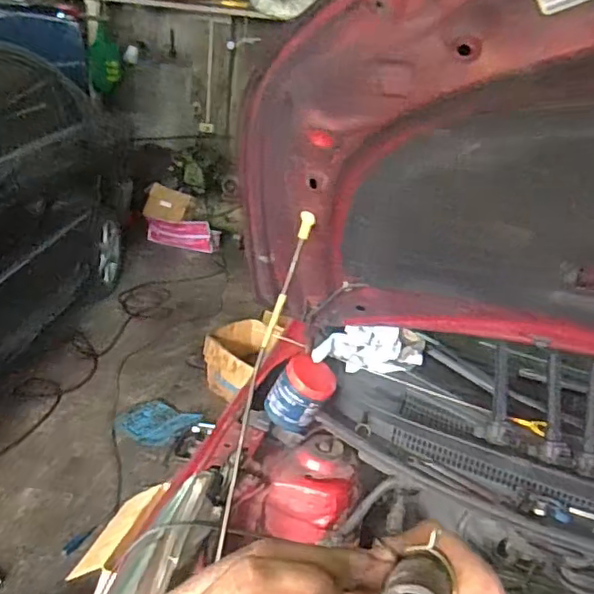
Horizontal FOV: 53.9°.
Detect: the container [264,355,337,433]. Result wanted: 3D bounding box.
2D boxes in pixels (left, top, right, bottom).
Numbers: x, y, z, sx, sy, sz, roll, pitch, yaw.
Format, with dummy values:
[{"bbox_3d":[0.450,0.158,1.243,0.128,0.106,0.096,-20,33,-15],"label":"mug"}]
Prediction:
[{"bbox_3d":[0.004,0.172,1.038,0.099,0.113,0.082,31,22,0],"label":"container"}]

